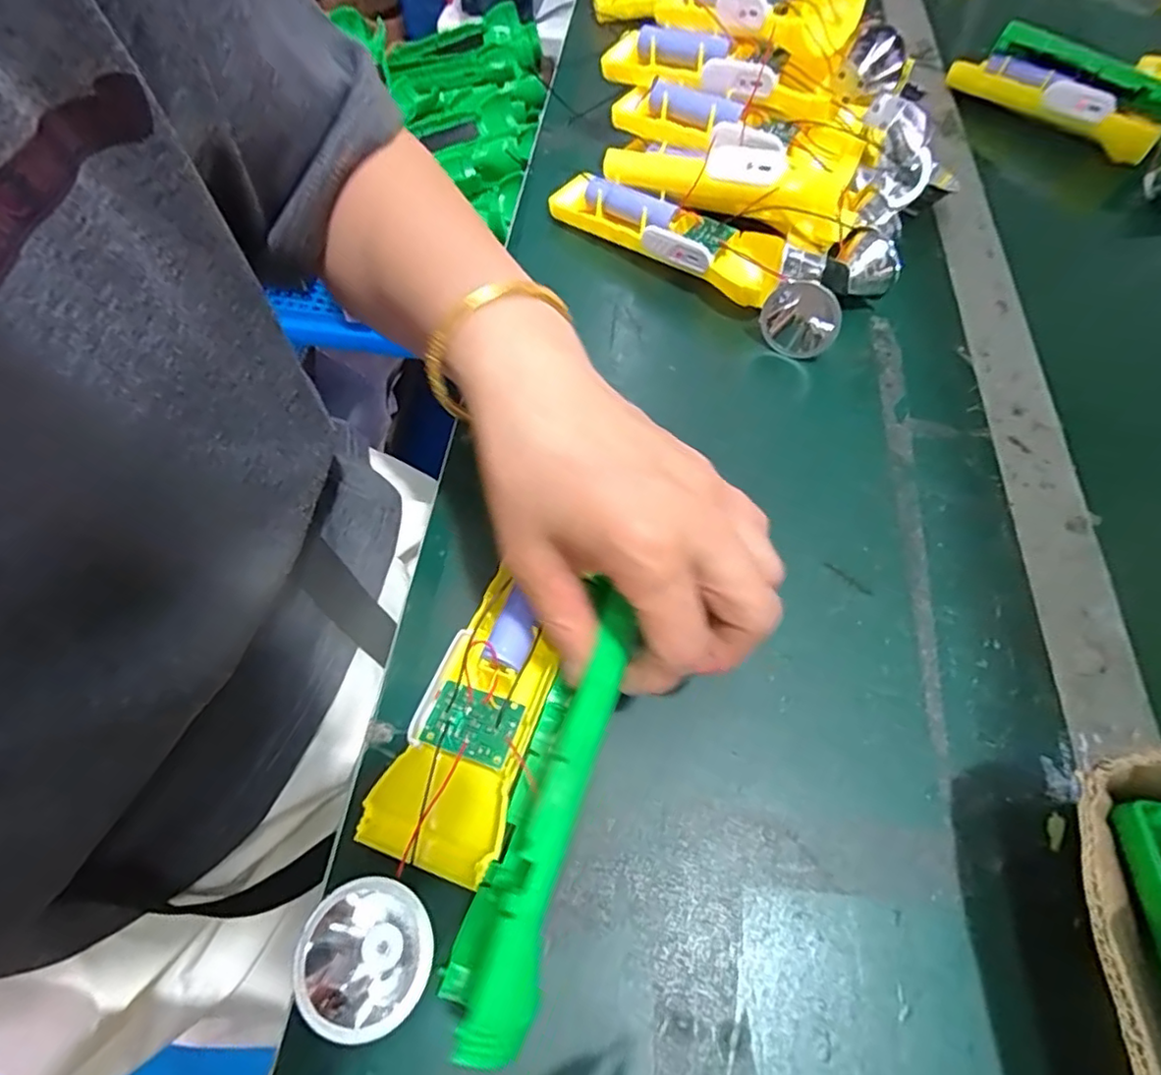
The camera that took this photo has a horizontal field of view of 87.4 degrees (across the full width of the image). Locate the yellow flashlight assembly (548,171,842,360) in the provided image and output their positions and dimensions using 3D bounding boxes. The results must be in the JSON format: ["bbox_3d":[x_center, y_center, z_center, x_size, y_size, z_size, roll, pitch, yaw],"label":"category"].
[{"bbox_3d":[0.077,-0.184,0.395,0.201,0.040,0.053,38,67,19],"label":"yellow flashlight assembly"}]

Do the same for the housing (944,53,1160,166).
[{"bbox_3d":[0.387,-0.362,0.502,0.167,0.037,0.027,38,68,21],"label":"housing"}]

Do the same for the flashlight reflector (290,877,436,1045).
[{"bbox_3d":[-0.073,0.145,0.213,0.043,0.027,0.043,0,60,0],"label":"flashlight reflector"}]

